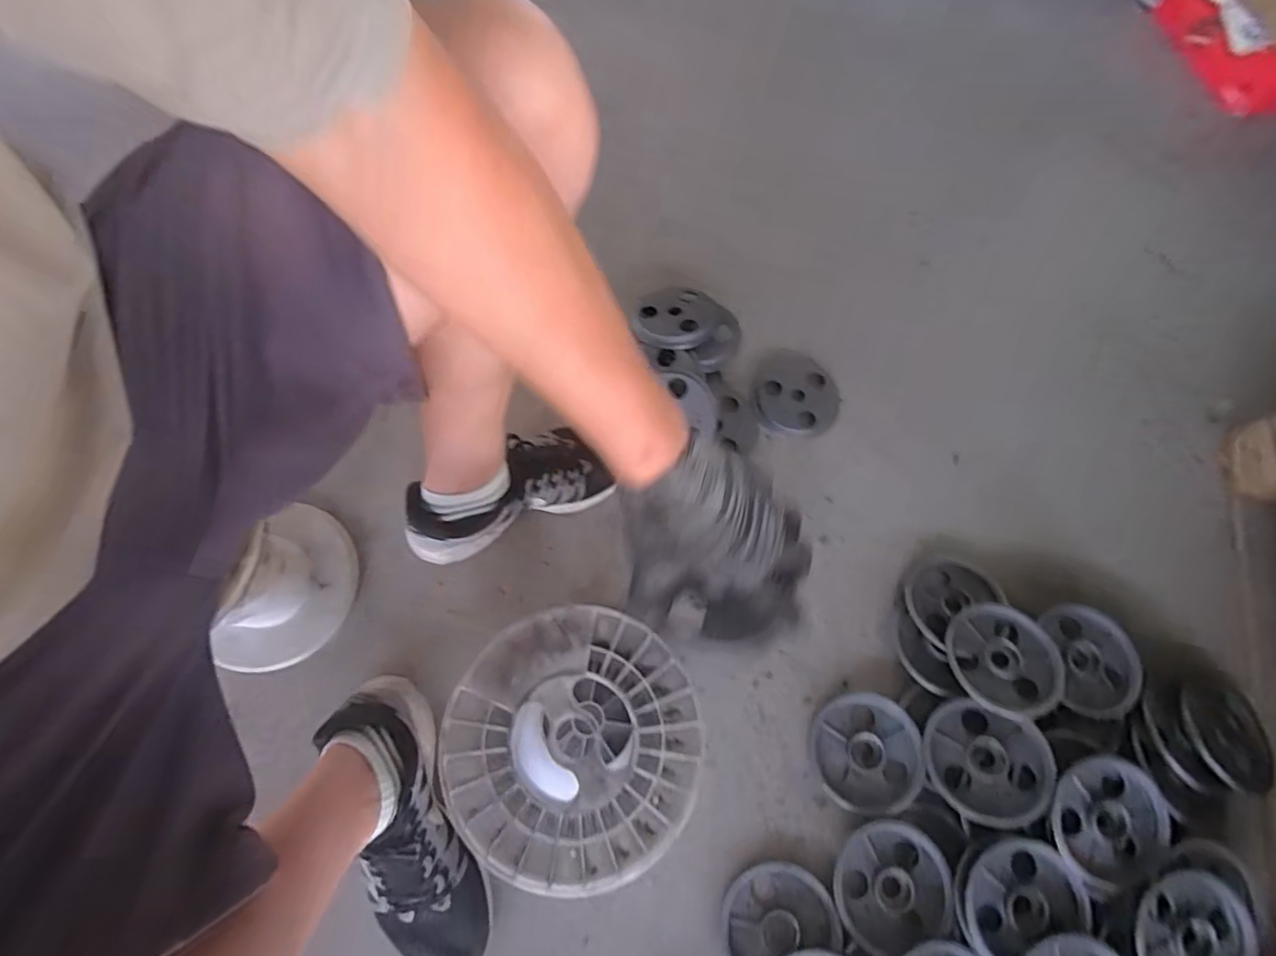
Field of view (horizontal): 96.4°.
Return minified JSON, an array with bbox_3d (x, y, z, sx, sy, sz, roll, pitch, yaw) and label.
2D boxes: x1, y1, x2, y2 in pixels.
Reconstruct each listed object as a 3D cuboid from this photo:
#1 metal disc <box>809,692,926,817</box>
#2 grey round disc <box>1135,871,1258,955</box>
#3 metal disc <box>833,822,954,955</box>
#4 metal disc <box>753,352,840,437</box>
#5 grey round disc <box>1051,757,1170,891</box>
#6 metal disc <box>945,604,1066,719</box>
[{"bbox_3d":[0.258,0.312,0.649,0.121,0.024,0.121,1,71,-1],"label":"metal disc"},{"bbox_3d":[0.549,0.458,0.562,0.109,0.019,0.125,18,72,5],"label":"grey round disc"},{"bbox_3d":[0.265,0.424,0.594,0.117,0.015,0.108,1,71,-1],"label":"metal disc"},{"bbox_3d":[0.221,-0.119,0.796,0.116,0.018,0.119,1,71,-1],"label":"metal disc"},{"bbox_3d":[0.489,0.357,0.588,0.109,0.014,0.124,35,74,10],"label":"grey round disc"},{"bbox_3d":[0.418,0.206,0.648,0.117,0.034,0.117,1,71,-1],"label":"metal disc"}]

